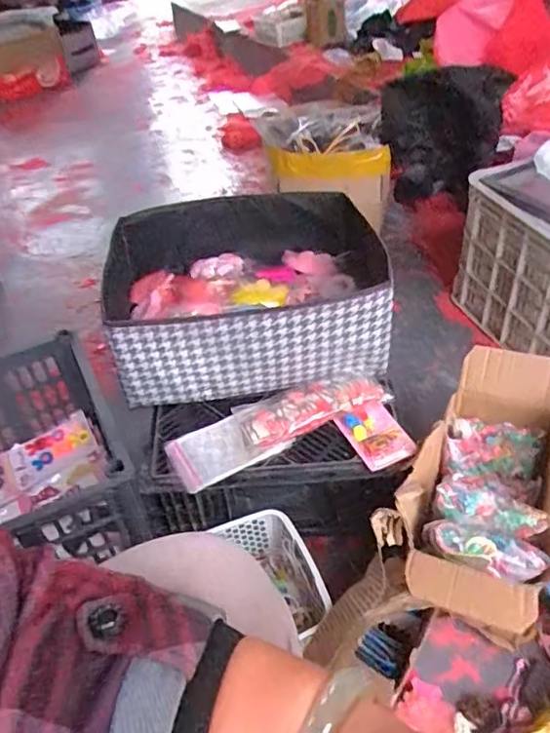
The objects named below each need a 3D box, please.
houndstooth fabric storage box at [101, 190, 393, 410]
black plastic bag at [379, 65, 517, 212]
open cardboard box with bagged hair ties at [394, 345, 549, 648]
[{"bbox_3d":[-0.051,-0.127,0.946,0.443,0.160,0.358,-9,43,-4],"label":"houndstooth fabric storage box"},{"bbox_3d":[0.404,-0.554,1.431,0.287,0.333,0.112,-9,43,-4],"label":"black plastic bag"},{"bbox_3d":[0.294,0.152,0.763,0.196,0.115,0.389,17,47,22],"label":"open cardboard box with bagged hair ties"}]

